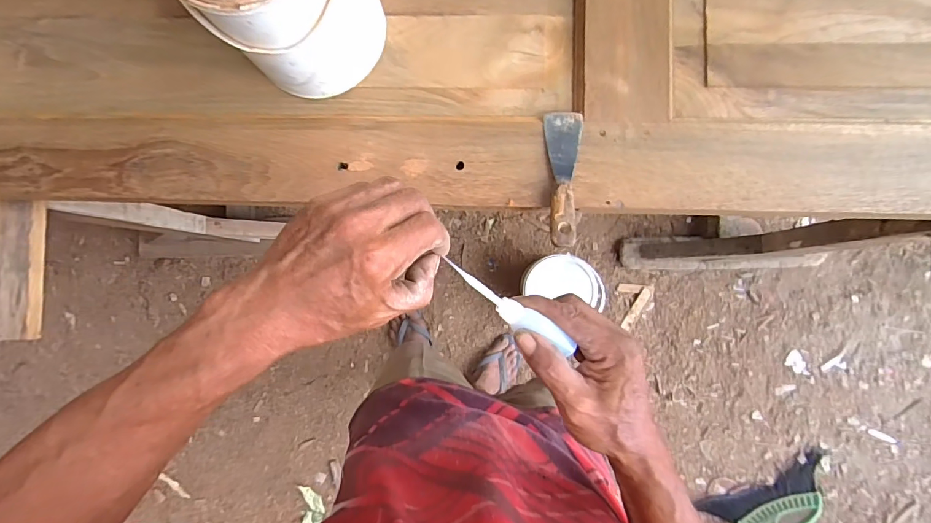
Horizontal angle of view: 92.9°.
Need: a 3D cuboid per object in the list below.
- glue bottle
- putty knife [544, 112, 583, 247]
[{"bbox_3d":[0.032,0.036,0.334,0.111,0.018,0.017,34,87,6],"label":"glue bottle"},{"bbox_3d":[0.112,-0.101,0.524,0.042,0.031,0.166,6,87,3],"label":"putty knife"}]

